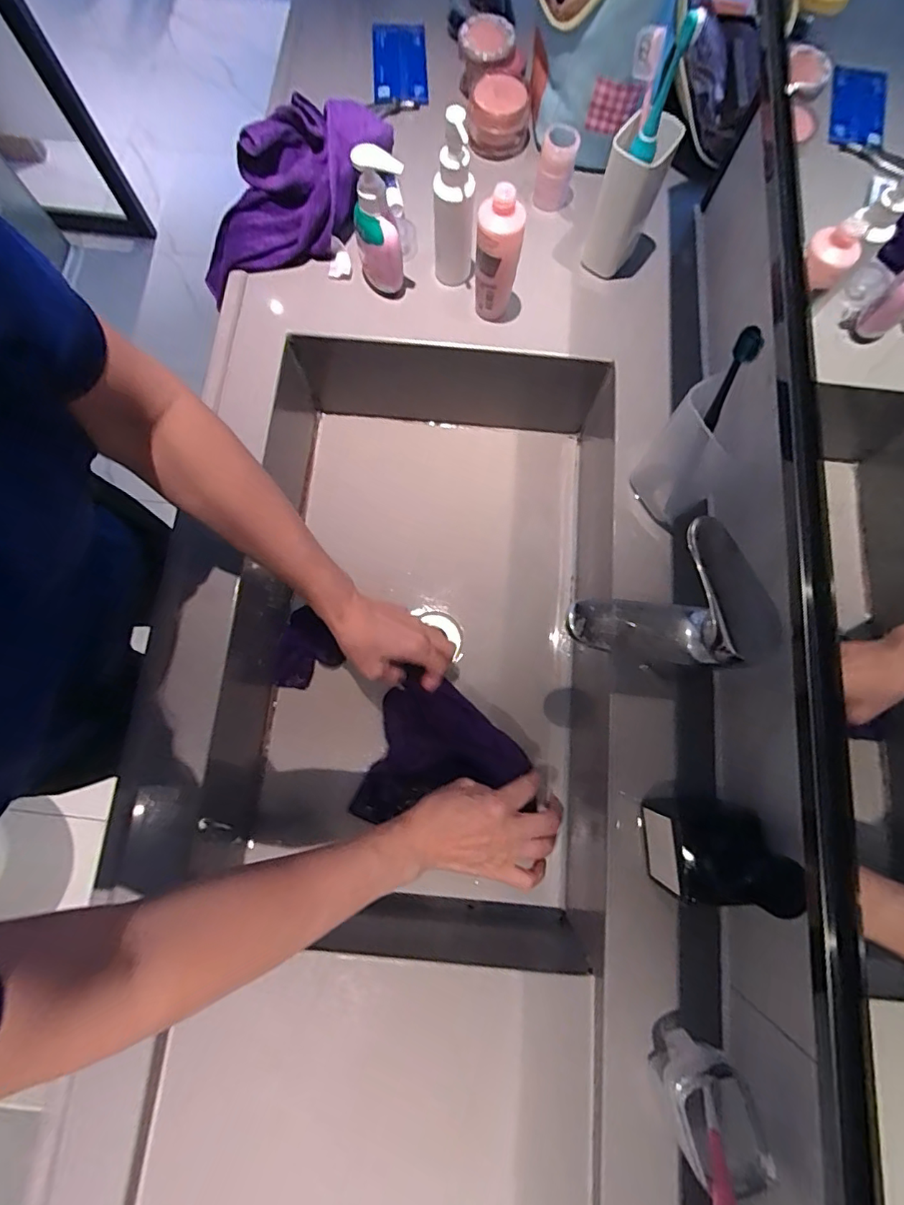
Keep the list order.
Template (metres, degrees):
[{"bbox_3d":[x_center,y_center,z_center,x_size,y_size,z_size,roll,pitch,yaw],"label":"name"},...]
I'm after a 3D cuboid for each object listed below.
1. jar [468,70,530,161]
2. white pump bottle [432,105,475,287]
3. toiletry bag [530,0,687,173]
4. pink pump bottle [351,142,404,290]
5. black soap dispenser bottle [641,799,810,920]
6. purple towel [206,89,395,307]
[{"bbox_3d":[0.056,-0.571,0.599,0.070,0.049,0.063,8,77,1],"label":"jar"},{"bbox_3d":[0.002,-0.384,0.504,0.042,0.158,0.034,-5,77,-2],"label":"white pump bottle"},{"bbox_3d":[0.164,-0.657,0.547,0.139,0.183,0.280,7,77,0],"label":"toiletry bag"},{"bbox_3d":[-0.070,-0.369,0.510,0.051,0.140,0.045,-14,78,-4],"label":"pink pump bottle"},{"bbox_3d":[0.193,0.186,0.385,0.065,0.149,0.074,6,77,0],"label":"black soap dispenser bottle"},{"bbox_3d":[-0.183,-0.436,0.556,0.252,0.038,0.119,-31,102,18],"label":"purple towel"}]

